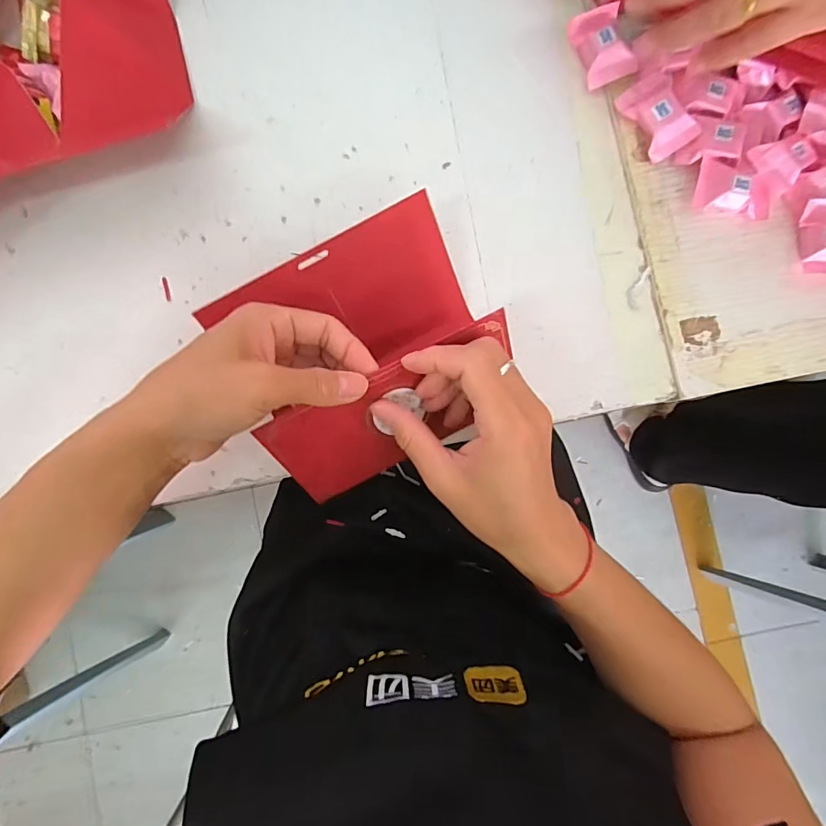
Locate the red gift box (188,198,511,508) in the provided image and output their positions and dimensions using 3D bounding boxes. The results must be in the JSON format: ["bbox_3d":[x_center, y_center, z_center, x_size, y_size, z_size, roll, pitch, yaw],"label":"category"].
[{"bbox_3d":[-0.028,-0.036,0.291,0.152,0.060,0.134,-28,87,0],"label":"red gift box"}]

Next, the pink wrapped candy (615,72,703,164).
[{"bbox_3d":[0.170,-0.206,0.324,0.035,0.018,0.054,-28,87,0],"label":"pink wrapped candy"}]

